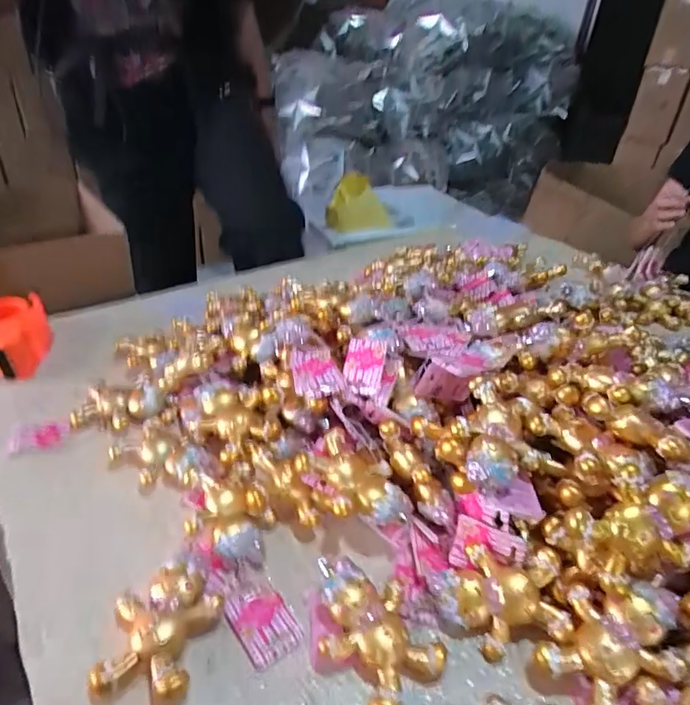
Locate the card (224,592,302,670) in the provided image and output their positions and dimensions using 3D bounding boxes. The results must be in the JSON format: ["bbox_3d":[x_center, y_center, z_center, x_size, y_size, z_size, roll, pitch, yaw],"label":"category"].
[{"bbox_3d":[-0.068,0.224,0.408,0.045,0.011,0.061,-23,43,-35],"label":"card"}]

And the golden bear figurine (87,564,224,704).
[{"bbox_3d":[-0.145,0.221,0.391,0.084,0.040,0.101,7,34,4],"label":"golden bear figurine"}]

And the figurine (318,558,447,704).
[{"bbox_3d":[0.017,0.218,0.393,0.079,0.037,0.119,-25,44,-37],"label":"figurine"}]

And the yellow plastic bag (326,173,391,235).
[{"bbox_3d":[0.032,-0.390,1.301,0.173,0.134,0.057,-6,35,-16],"label":"yellow plastic bag"}]

